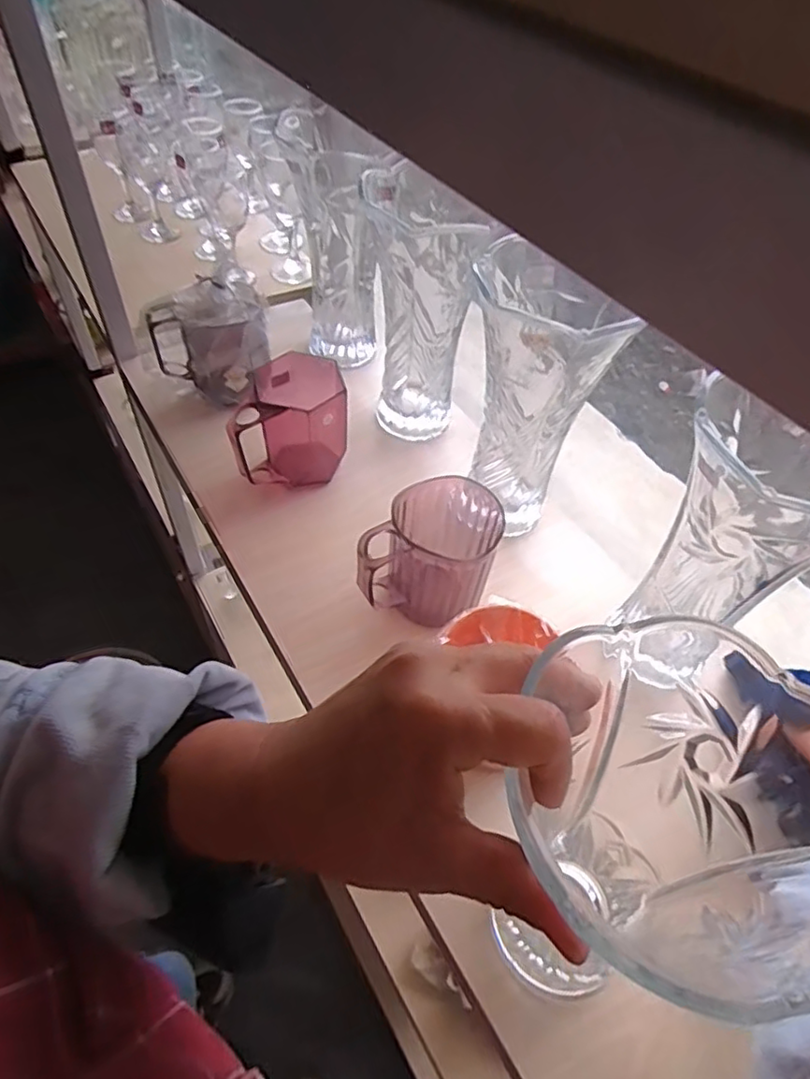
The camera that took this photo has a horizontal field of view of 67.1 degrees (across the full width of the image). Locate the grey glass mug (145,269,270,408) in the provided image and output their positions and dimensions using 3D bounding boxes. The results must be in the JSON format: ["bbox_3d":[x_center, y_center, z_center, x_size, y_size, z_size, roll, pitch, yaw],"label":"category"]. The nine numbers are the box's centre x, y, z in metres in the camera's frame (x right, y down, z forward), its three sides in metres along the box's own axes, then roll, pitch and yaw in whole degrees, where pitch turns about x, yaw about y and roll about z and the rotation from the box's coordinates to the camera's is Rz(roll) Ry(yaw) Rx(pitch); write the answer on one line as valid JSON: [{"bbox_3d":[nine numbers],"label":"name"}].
[{"bbox_3d":[-0.188,-0.187,0.600,0.106,0.135,0.069,-14,54,-16],"label":"grey glass mug"}]

